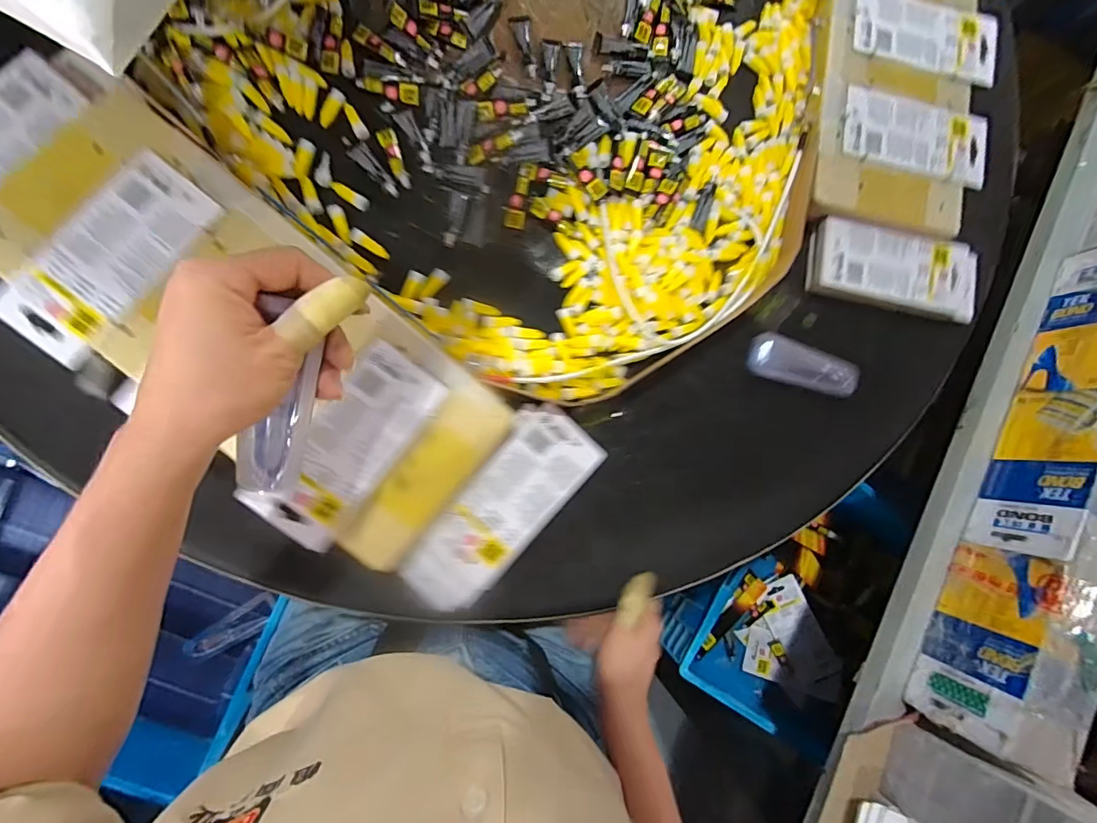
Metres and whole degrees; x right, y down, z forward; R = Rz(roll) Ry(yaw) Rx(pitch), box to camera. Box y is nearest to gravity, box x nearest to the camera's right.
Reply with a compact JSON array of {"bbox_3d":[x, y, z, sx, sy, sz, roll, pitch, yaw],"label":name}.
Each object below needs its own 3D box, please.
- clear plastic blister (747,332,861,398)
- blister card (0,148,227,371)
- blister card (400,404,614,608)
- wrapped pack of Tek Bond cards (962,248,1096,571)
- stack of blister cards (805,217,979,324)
[{"bbox_3d":[0.251,-0.043,0.470,0.111,0.012,0.041,19,83,-6],"label":"clear plastic blister"},{"bbox_3d":[-0.326,-0.115,0.362,0.075,0.018,0.156,41,81,-3],"label":"blister card"},{"bbox_3d":[-0.040,0.082,0.409,0.079,0.014,0.194,43,81,-3],"label":"blister card"},{"bbox_3d":[0.535,-0.008,0.471,0.085,0.092,0.342,27,83,-5],"label":"wrapped pack of Tek Bond cards"},{"bbox_3d":[0.362,-0.143,0.490,0.190,0.019,0.079,7,85,-8],"label":"stack of blister cards"}]

